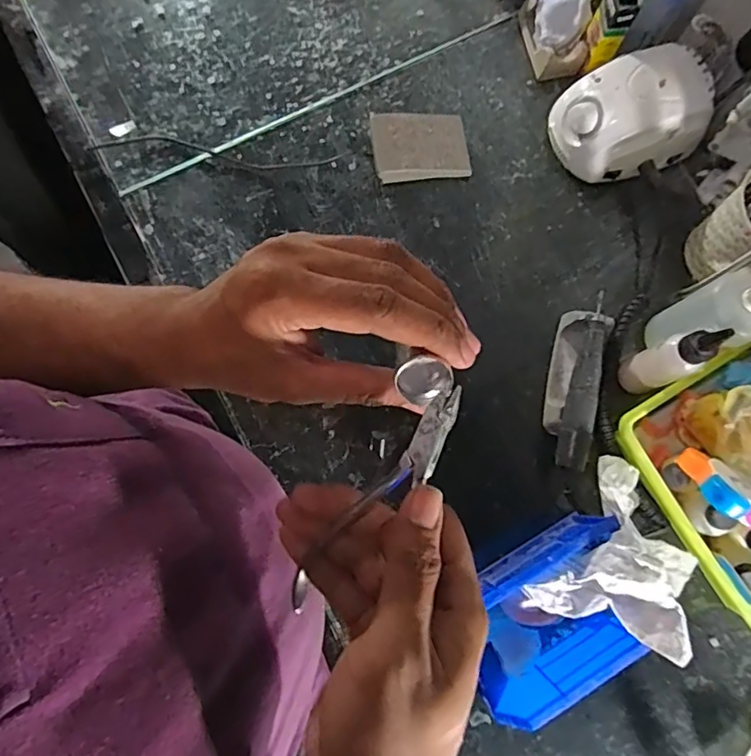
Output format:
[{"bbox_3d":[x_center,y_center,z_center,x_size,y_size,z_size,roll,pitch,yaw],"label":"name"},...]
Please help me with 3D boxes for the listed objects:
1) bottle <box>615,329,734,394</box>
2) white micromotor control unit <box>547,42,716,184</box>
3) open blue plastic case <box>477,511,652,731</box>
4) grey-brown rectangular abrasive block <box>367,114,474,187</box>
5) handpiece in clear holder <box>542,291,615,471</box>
[{"bbox_3d":[0.261,-0.015,0.490,0.030,0.135,0.036,-21,80,-5],"label":"bottle"},{"bbox_3d":[0.263,-0.275,0.585,0.141,0.084,0.108,-13,79,-4],"label":"white micromotor control unit"},{"bbox_3d":[0.147,0.204,0.481,0.160,0.091,0.097,-32,81,-7],"label":"open blue plastic case"},{"bbox_3d":[0.046,-0.248,0.596,0.100,0.025,0.072,-8,76,-11],"label":"grey-brown rectangular abrasive block"},{"bbox_3d":[0.194,0.003,0.545,0.041,0.052,0.170,15,79,2],"label":"handpiece in clear holder"}]

